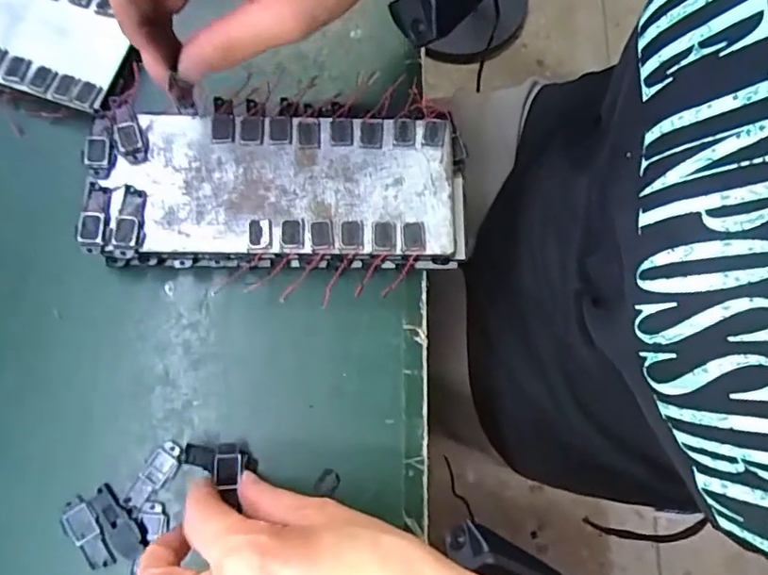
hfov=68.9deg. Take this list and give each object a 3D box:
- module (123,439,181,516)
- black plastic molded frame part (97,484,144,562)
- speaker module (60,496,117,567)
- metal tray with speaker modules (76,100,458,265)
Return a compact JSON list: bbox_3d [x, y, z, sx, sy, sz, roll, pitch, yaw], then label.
[{"bbox_3d":[-0.123,0.101,0.299,0.015,0.004,0.039,33,81,5],"label":"module"},{"bbox_3d":[-0.139,0.122,0.292,0.013,0.004,0.040,-32,82,-6],"label":"black plastic molded frame part"},{"bbox_3d":[-0.155,0.128,0.290,0.017,0.004,0.039,-31,81,-6],"label":"speaker module"},{"bbox_3d":[-0.058,-0.060,0.311,0.204,0.019,0.093,-1,80,-1],"label":"metal tray with speaker modules"}]

